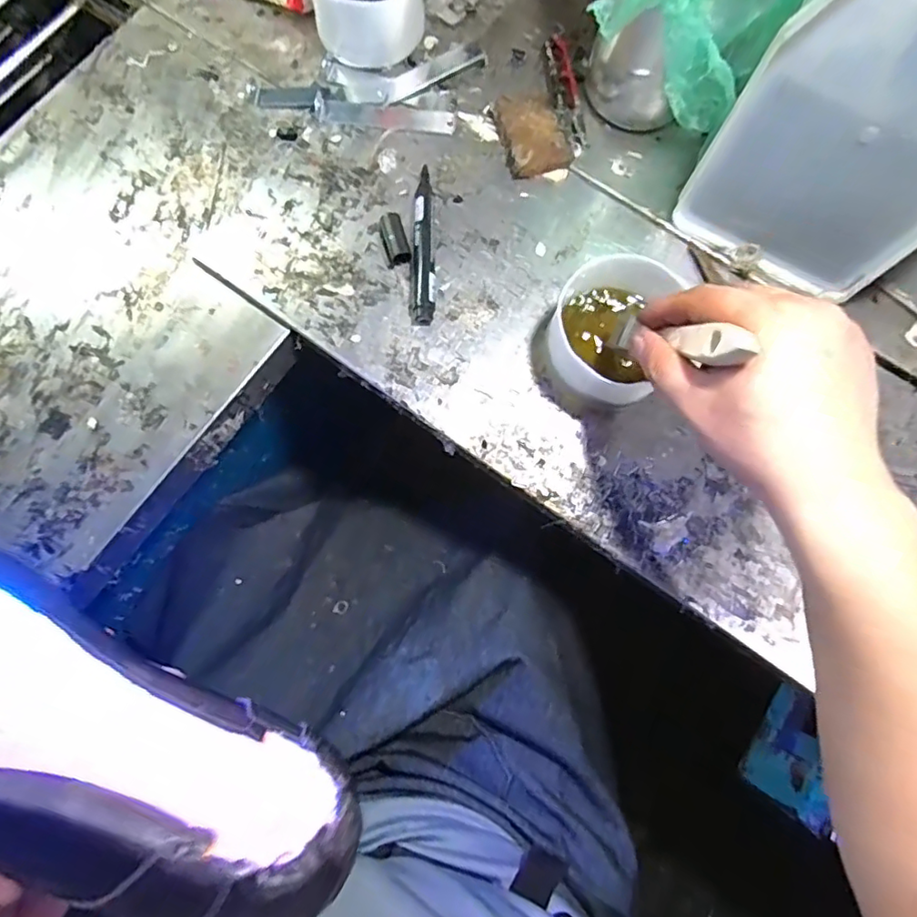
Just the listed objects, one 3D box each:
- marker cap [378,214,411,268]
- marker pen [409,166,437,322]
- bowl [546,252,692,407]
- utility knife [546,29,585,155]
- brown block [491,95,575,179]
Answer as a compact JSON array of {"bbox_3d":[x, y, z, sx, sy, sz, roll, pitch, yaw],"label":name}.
[{"bbox_3d":[-0.049,-0.165,0.426,0.018,0.015,0.037,-16,78,-4],"label":"marker cap"},{"bbox_3d":[-0.028,-0.162,0.424,0.018,0.016,0.125,-2,77,-1],"label":"marker pen"},{"bbox_3d":[0.107,-0.090,0.390,0.080,0.063,0.073,0,77,-1],"label":"bowl"},{"bbox_3d":[0.087,-0.298,0.462,0.023,0.011,0.106,-5,77,-2],"label":"utility knife"},{"bbox_3d":[0.059,-0.257,0.447,0.051,0.015,0.066,-17,78,-5],"label":"brown block"}]

